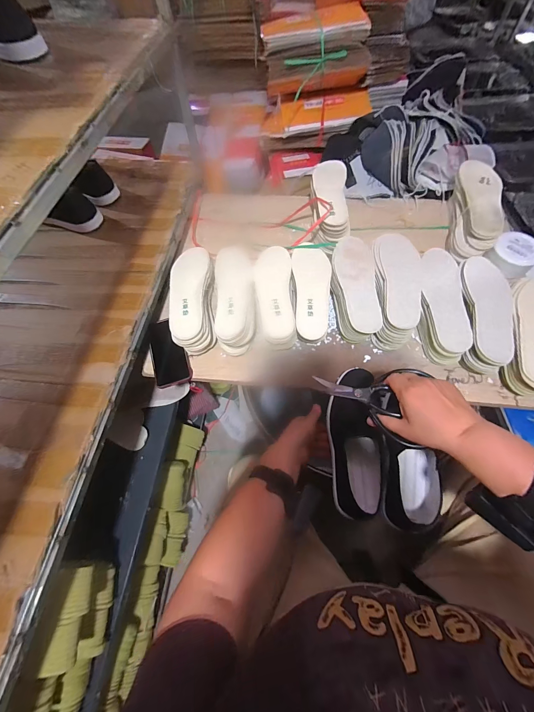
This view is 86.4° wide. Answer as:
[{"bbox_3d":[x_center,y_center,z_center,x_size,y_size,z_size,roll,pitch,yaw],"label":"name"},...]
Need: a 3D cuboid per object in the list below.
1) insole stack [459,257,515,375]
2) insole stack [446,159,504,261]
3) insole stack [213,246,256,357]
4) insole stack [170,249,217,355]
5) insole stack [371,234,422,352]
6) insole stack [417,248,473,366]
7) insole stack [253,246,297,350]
[{"bbox_3d":[0.456,-0.090,0.604,0.093,0.078,0.259,6,63,5],"label":"insole stack"},{"bbox_3d":[0.506,-0.347,0.697,0.089,0.107,0.278,10,76,7],"label":"insole stack"},{"bbox_3d":[-0.068,-0.127,0.638,0.085,0.081,0.256,-4,63,-1],"label":"insole stack"},{"bbox_3d":[-0.161,-0.128,0.621,0.092,0.075,0.246,-4,75,-1],"label":"insole stack"},{"bbox_3d":[0.275,-0.141,0.633,0.100,0.096,0.261,10,63,7],"label":"insole stack"},{"bbox_3d":[0.369,-0.119,0.608,0.090,0.065,0.267,5,75,4],"label":"insole stack"},{"bbox_3d":[0.016,-0.124,0.626,0.079,0.066,0.244,-3,63,0],"label":"insole stack"}]

